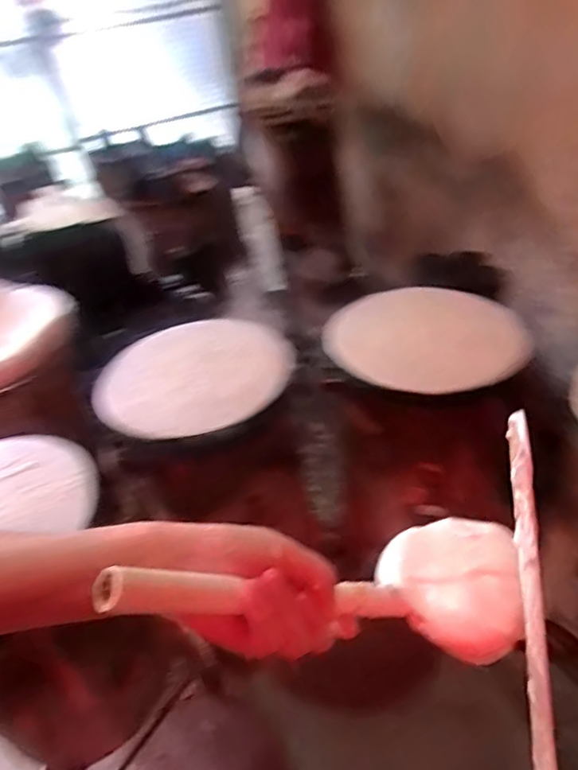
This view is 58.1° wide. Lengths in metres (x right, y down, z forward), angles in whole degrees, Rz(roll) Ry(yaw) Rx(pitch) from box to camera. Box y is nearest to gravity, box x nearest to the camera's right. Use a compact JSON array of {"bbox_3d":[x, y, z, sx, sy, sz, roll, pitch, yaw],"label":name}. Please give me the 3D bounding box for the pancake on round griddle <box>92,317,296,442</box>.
[{"bbox_3d":[-0.190,-0.030,1.048,0.386,0.043,0.352,-4,39,4],"label":"pancake on round griddle"}]

